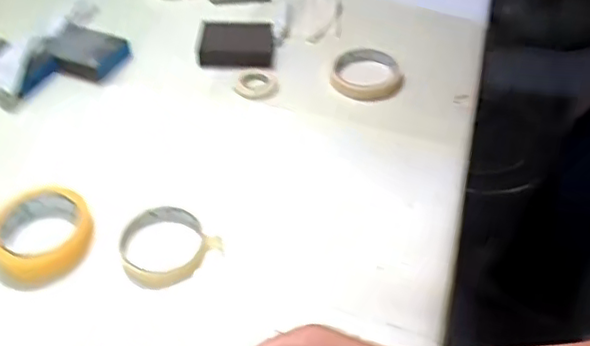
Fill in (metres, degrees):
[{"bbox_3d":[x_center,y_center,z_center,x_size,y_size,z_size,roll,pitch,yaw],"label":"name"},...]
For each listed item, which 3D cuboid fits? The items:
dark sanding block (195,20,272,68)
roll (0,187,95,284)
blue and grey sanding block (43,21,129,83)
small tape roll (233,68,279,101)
[{"bbox_3d":[-0.079,-0.172,0.814,0.097,0.023,0.074,0,47,0],"label":"dark sanding block"},{"bbox_3d":[-0.250,0.055,0.607,0.093,0.037,0.093,0,47,0],"label":"roll"},{"bbox_3d":[-0.281,-0.161,0.813,0.115,0.020,0.083,16,49,14],"label":"blue and grey sanding block"},{"bbox_3d":[-0.047,-0.110,0.781,0.055,0.019,0.046,20,50,17],"label":"small tape roll"}]

